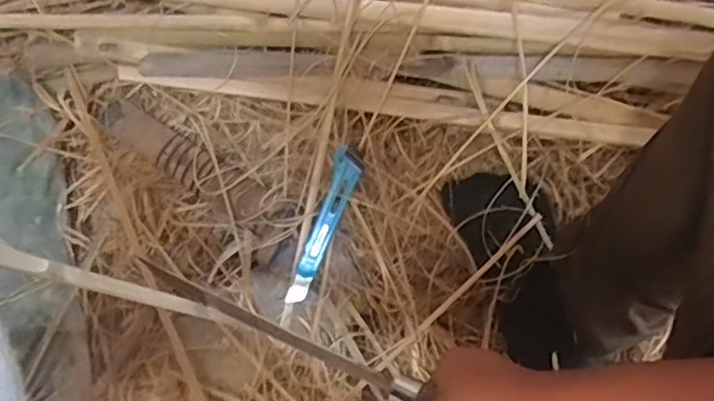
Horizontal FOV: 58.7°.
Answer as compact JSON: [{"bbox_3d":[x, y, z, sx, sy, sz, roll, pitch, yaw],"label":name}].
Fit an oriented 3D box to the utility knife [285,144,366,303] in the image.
[{"bbox_3d":[-0.035,0.027,0.666,0.031,0.009,0.170,23,93,13],"label":"utility knife"}]

